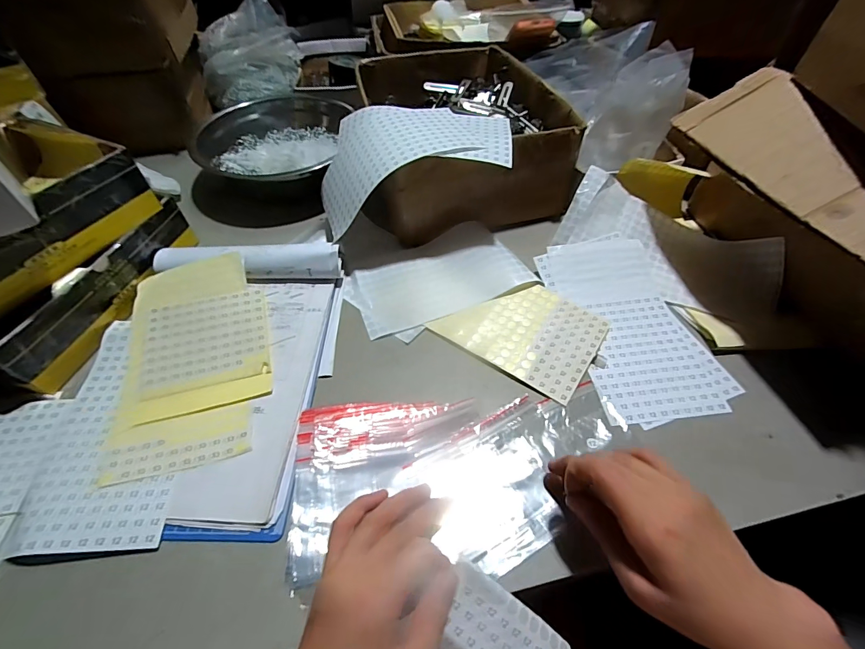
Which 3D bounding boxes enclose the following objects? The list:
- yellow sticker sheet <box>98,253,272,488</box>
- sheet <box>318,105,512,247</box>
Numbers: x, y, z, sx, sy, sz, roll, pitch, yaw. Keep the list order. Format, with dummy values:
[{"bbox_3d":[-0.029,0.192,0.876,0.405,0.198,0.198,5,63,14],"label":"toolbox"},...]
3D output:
[{"bbox_3d":[-0.247,0.030,0.412,0.140,0.015,0.237,-12,59,-13],"label":"yellow sticker sheet"},{"bbox_3d":[-0.026,-0.211,0.504,0.242,0.081,0.168,-10,52,-7],"label":"sheet"}]

